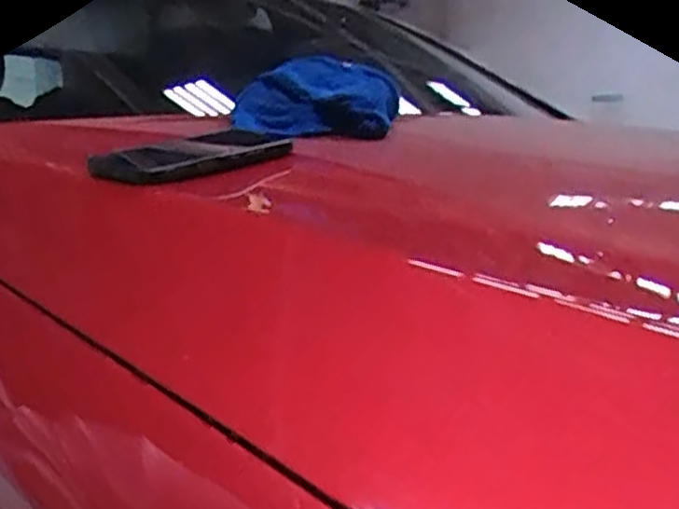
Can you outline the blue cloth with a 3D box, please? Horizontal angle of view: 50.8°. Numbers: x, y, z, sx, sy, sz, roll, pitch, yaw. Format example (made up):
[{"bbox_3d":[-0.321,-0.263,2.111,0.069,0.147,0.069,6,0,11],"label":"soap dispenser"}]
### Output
[{"bbox_3d":[-0.027,-0.156,0.711,0.164,0.034,0.107,9,54,17],"label":"blue cloth"}]

